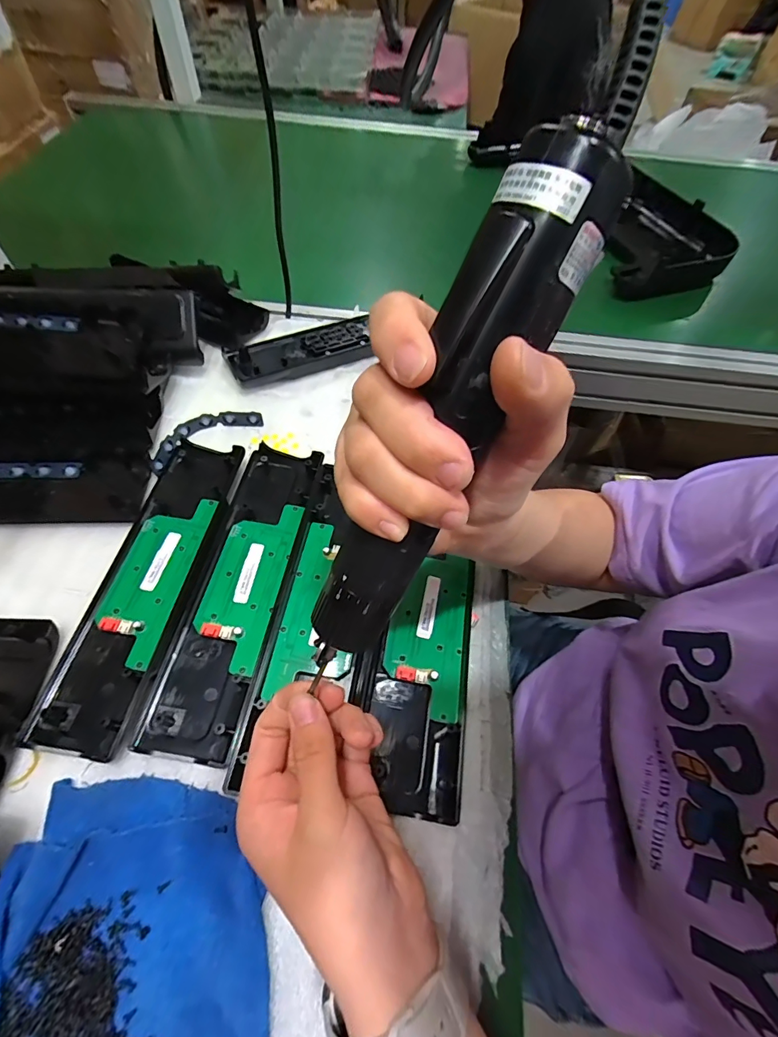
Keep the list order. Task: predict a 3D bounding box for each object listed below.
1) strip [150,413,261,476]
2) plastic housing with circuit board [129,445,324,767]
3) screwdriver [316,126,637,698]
[{"bbox_3d":[-0.175,-0.081,0.412,0.107,0.009,0.042,-30,64,-20],"label":"strip"},{"bbox_3d":[-0.110,0.040,0.330,0.066,0.019,0.245,10,58,3],"label":"plastic housing with circuit board"},{"bbox_3d":[0.016,-0.024,0.161,0.033,0.198,0.031,33,23,16],"label":"screwdriver"}]

